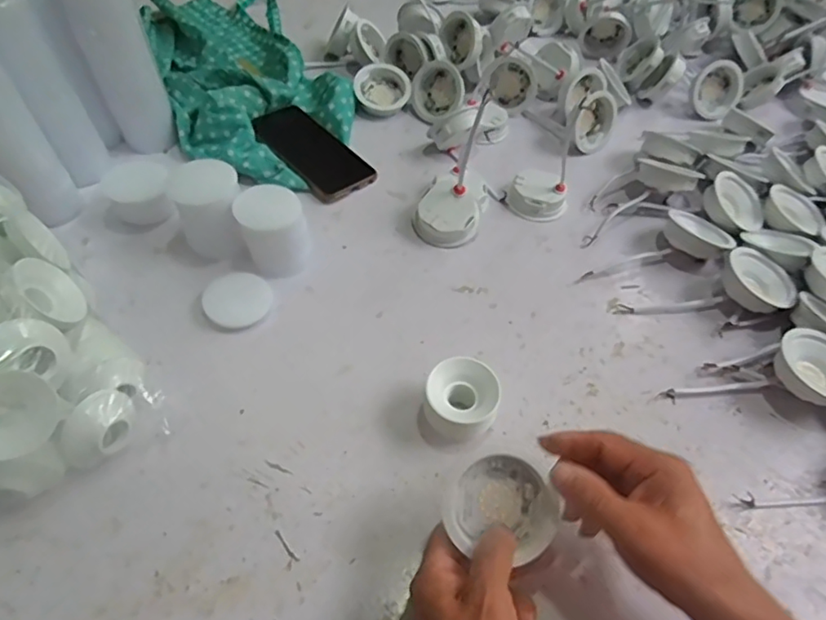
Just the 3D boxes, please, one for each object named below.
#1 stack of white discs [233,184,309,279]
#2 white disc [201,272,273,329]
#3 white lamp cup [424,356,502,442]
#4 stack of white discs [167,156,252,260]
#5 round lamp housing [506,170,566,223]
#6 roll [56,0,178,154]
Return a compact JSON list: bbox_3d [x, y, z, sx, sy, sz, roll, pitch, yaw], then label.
[{"bbox_3d":[-0.130,-0.072,0.531,0.061,0.072,0.055,-10,54,-12],"label":"stack of white discs"},{"bbox_3d":[-0.161,-0.010,0.520,0.057,0.009,0.058,2,52,-3],"label":"white disc"},{"bbox_3d":[0.037,0.076,0.448,0.055,0.046,0.061,10,52,3],"label":"white lamp cup"},{"bbox_3d":[-0.188,-0.092,0.529,0.057,0.080,0.046,0,52,-5],"label":"stack of white discs"},{"bbox_3d":[0.142,-0.132,0.634,0.062,0.025,0.063,2,52,-3],"label":"round lamp housing"},{"bbox_3d":[-0.300,-0.245,0.592,0.067,0.214,0.063,2,52,-3],"label":"roll"}]

